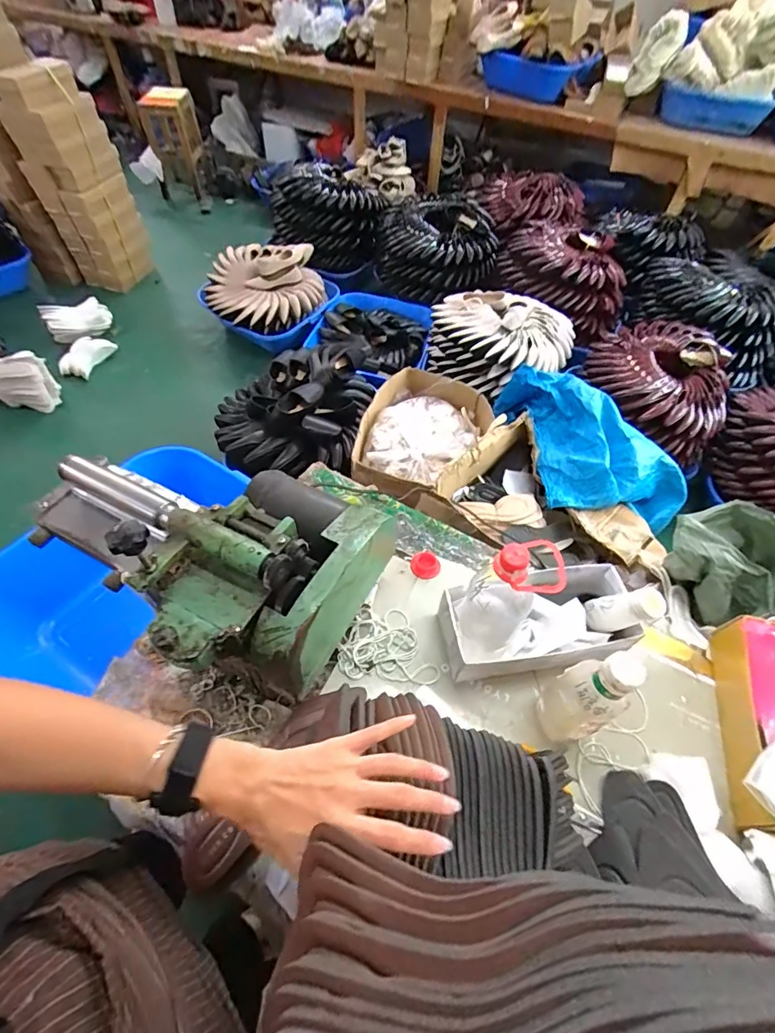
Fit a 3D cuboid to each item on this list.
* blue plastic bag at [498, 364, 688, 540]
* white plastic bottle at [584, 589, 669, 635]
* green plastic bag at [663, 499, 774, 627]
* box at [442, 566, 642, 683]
[{"bbox_3d":[0.644,-0.214,1.471,0.519,0.260,0.446,0,55,-3],"label":"blue plastic bag"},{"bbox_3d":[0.340,0.136,0.669,0.044,0.114,0.049,33,53,-22],"label":"white plastic bottle"},{"bbox_3d":[0.745,0.121,1.033,0.173,0.209,0.256,-19,58,-16],"label":"green plastic bag"},{"bbox_3d":[0.232,0.157,0.709,0.292,0.114,0.127,-9,56,-9],"label":"box"}]

